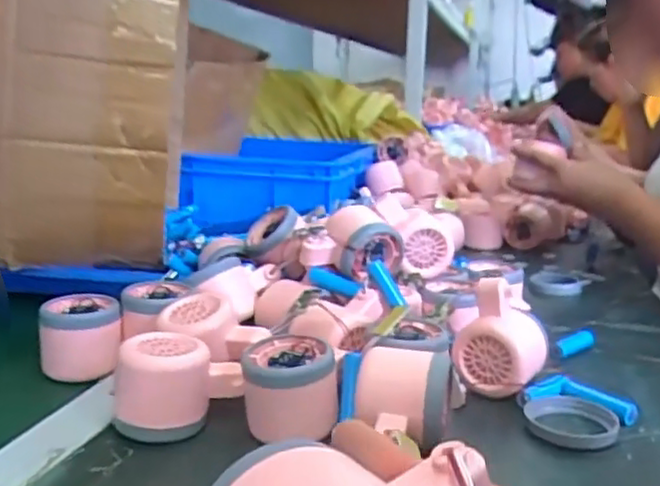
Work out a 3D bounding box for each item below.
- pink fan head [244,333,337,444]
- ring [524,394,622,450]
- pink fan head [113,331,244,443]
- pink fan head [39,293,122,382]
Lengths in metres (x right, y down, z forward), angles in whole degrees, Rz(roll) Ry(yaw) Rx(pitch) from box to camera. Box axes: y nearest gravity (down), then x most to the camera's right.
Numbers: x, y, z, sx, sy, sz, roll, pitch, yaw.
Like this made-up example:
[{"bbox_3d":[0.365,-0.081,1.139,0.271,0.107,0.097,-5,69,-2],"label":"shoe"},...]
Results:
[{"bbox_3d":[-0.025,0.094,0.439,0.060,0.055,0.058,1,13,-7],"label":"pink fan head"},{"bbox_3d":[0.161,0.119,0.461,0.060,0.011,0.058,3,13,-1],"label":"ring"},{"bbox_3d":[-0.095,0.091,0.439,0.074,0.054,0.058,1,13,-10],"label":"pink fan head"},{"bbox_3d":[-0.189,0.071,0.524,0.057,0.049,0.057,-3,14,-25],"label":"pink fan head"}]

